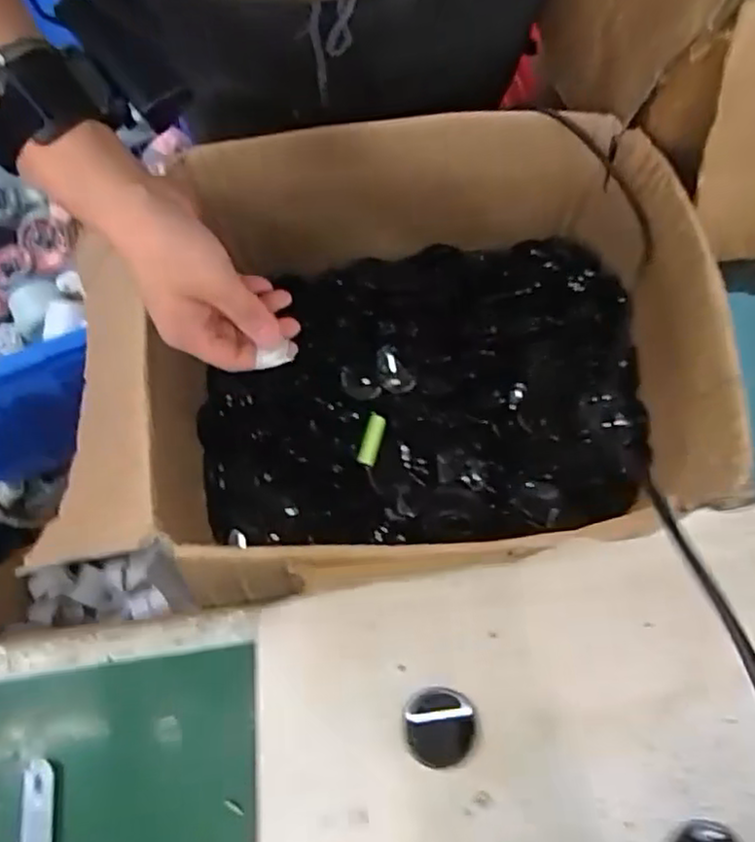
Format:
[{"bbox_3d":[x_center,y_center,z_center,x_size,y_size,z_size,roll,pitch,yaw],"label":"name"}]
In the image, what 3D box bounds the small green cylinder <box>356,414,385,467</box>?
[{"bbox_3d":[-0.006,0.018,0.652,0.017,0.010,0.050,12,72,6],"label":"small green cylinder"}]

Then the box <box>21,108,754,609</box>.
[{"bbox_3d":[0.032,-0.046,0.570,0.390,0.234,0.322,-9,71,-1],"label":"box"}]

